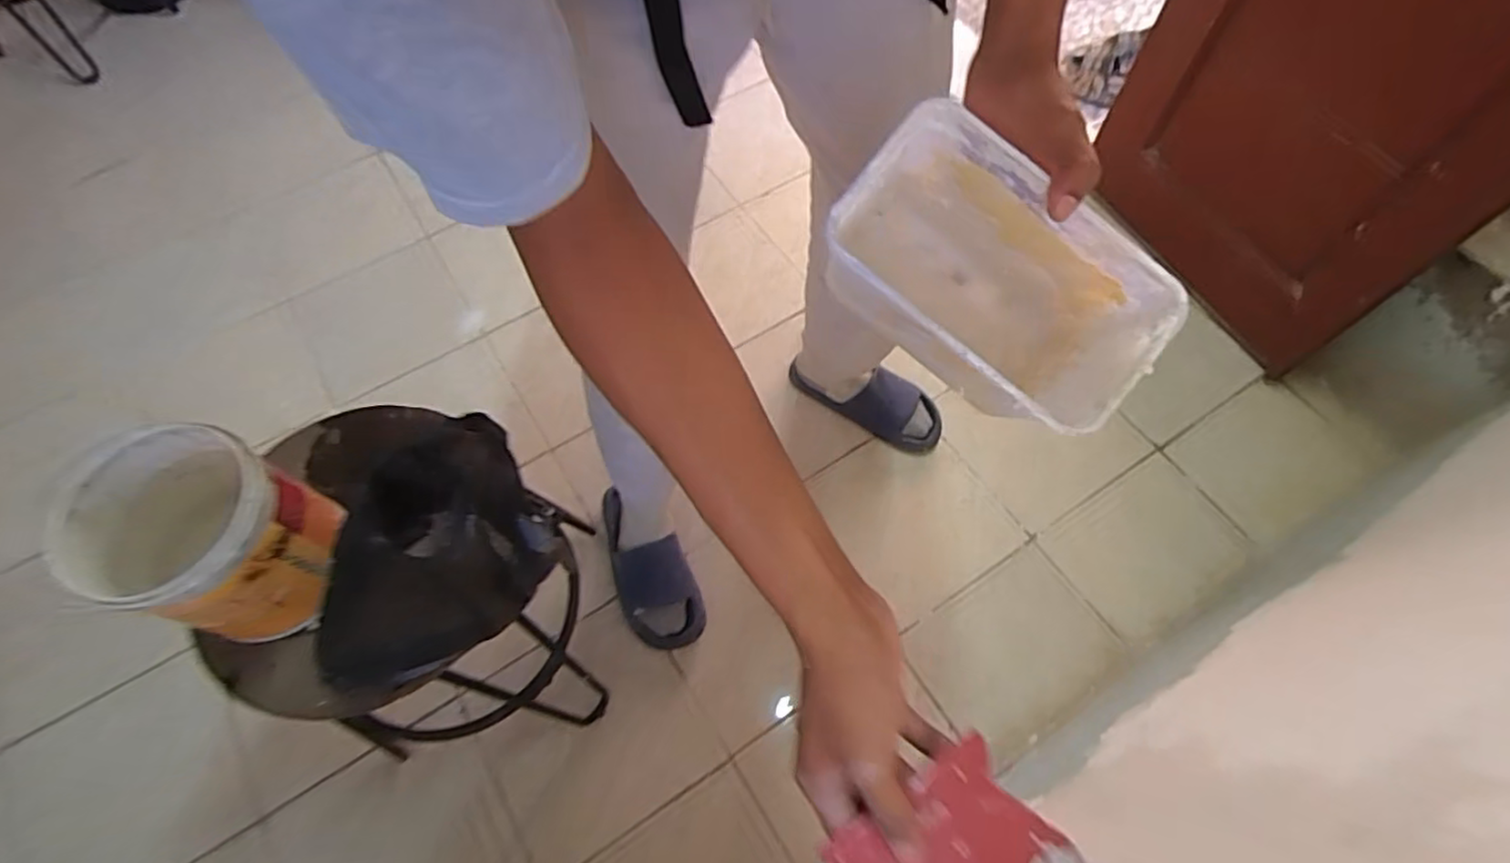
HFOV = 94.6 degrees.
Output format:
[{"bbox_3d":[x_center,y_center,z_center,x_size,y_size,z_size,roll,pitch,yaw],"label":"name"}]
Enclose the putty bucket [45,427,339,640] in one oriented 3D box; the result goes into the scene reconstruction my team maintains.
[{"bbox_3d":[-0.485,0.094,0.627,0.156,0.151,0.150,15,65,8],"label":"putty bucket"}]

